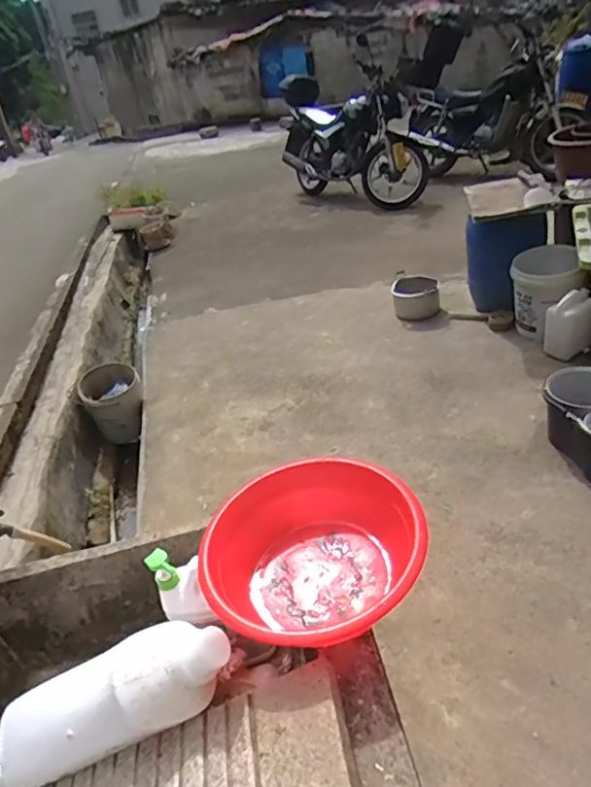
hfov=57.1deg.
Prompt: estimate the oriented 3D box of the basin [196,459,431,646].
[{"bbox_3d":[0.022,0.224,0.744,0.286,0.118,0.271,-8,33,5],"label":"basin"}]

